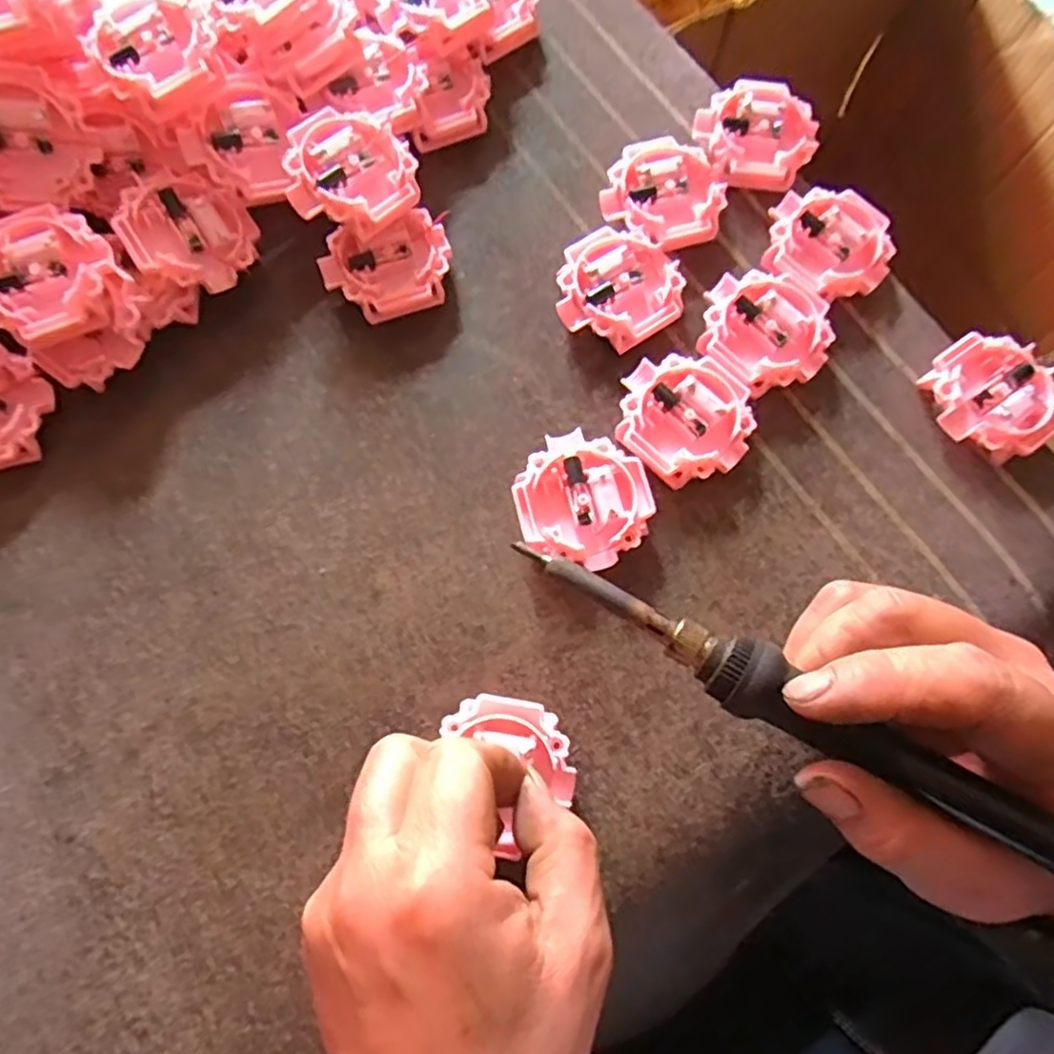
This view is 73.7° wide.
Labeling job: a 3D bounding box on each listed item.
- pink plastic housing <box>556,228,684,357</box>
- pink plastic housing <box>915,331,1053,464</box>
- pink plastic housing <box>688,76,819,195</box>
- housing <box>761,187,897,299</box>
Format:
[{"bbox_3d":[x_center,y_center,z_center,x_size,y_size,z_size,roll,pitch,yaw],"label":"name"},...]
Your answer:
[{"bbox_3d":[0.039,-0.103,0.307,0.052,0.015,0.052,-34,78,-9],"label":"pink plastic housing"},{"bbox_3d":[0.194,-0.055,0.293,0.048,0.016,0.051,0,75,0],"label":"pink plastic housing"},{"bbox_3d":[0.106,-0.181,0.328,0.053,0.017,0.051,0,75,0],"label":"pink plastic housing"},{"bbox_3d":[0.133,-0.124,0.313,0.054,0.015,0.048,37,78,9],"label":"housing"}]

